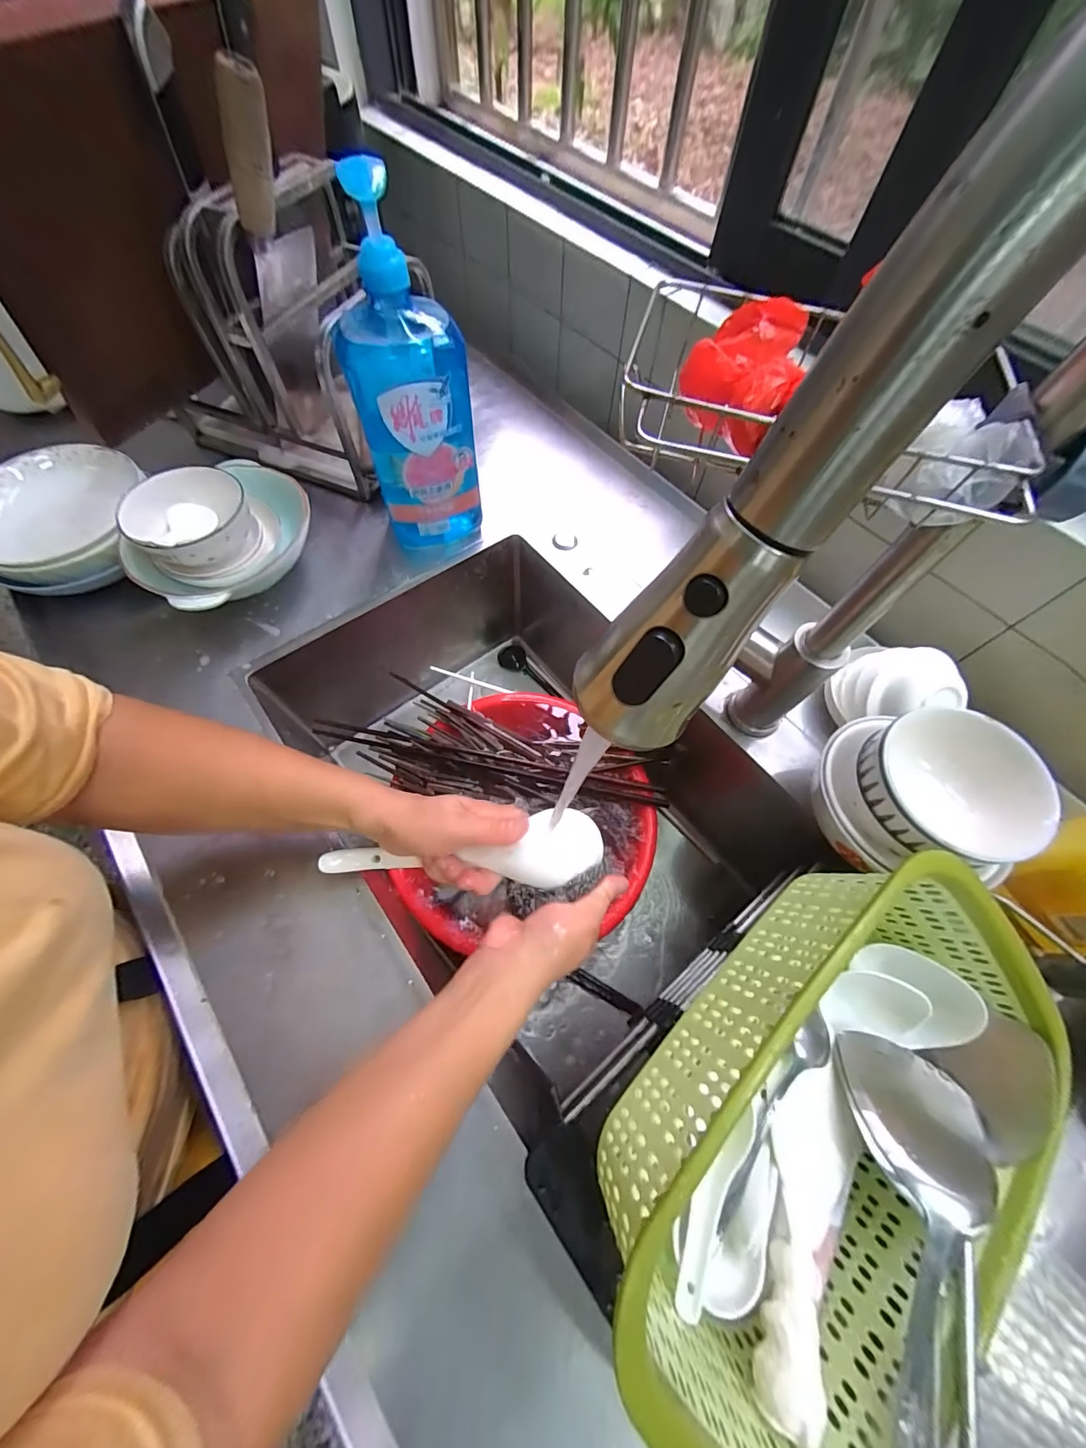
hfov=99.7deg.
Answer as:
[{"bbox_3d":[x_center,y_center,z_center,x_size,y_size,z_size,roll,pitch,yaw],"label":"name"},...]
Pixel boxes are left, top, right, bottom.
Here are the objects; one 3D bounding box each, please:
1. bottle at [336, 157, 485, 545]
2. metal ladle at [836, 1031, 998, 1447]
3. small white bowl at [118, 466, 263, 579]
[{"bbox_3d":[-0.122,-0.294,0.431,0.099,0.286,0.057,-26,68,-13],"label":"bottle"},{"bbox_3d":[0.221,0.363,0.267,0.097,0.069,0.304,23,50,9],"label":"metal ladle"},{"bbox_3d":[-0.350,-0.201,0.469,0.091,0.056,0.100,1,64,-2],"label":"small white bowl"}]

